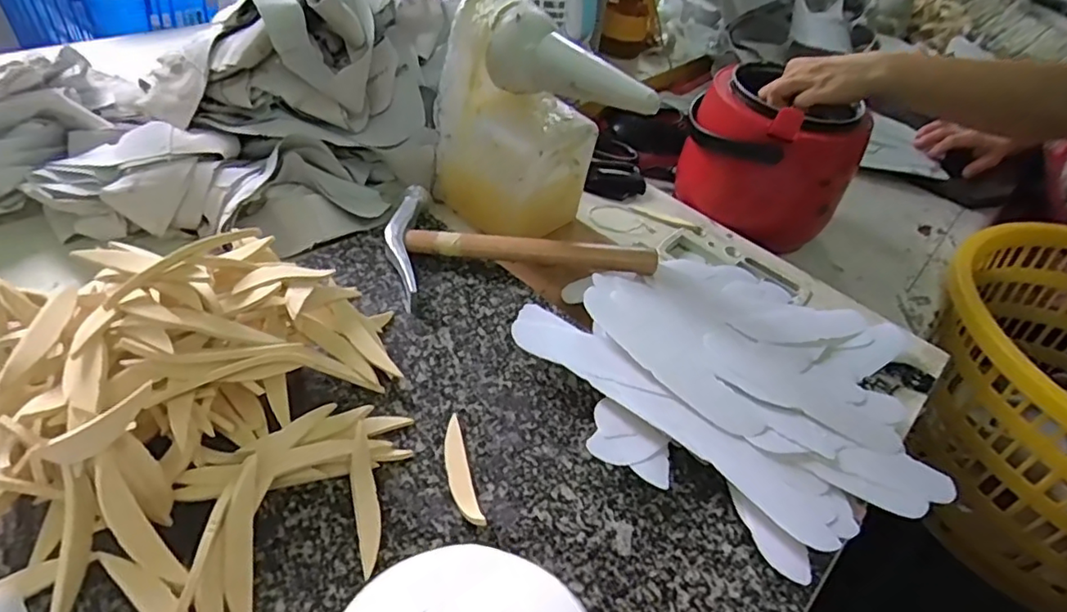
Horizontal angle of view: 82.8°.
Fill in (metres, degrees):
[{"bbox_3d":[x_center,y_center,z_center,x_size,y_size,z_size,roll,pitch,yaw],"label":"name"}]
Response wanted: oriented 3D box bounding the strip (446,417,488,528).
[{"bbox_3d":[-0.048,0.106,0.390,0.015,0.012,0.082,-6,46,-17],"label":"strip"}]

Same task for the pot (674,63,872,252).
[{"bbox_3d":[0.263,-0.169,0.693,0.176,0.164,0.155,21,45,11],"label":"pot"}]

